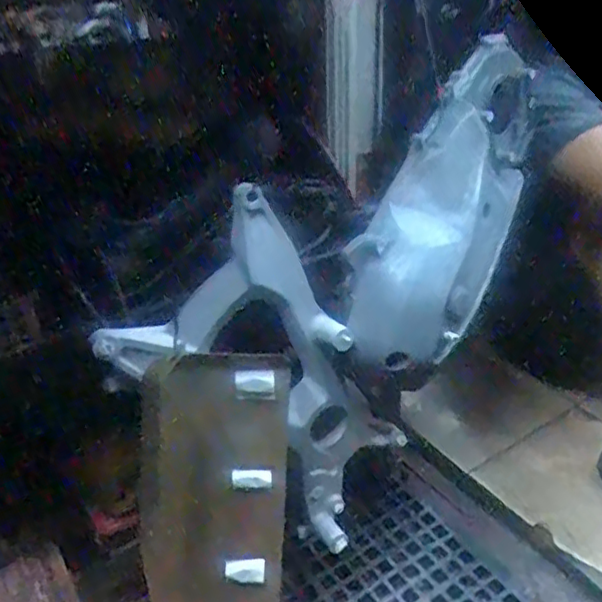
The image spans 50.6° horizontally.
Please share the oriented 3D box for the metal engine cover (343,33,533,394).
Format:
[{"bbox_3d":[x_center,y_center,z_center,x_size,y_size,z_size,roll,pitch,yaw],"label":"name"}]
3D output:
[{"bbox_3d":[0.174,-0.108,0.731,0.118,0.148,0.423,18,75,28],"label":"metal engine cover"}]

